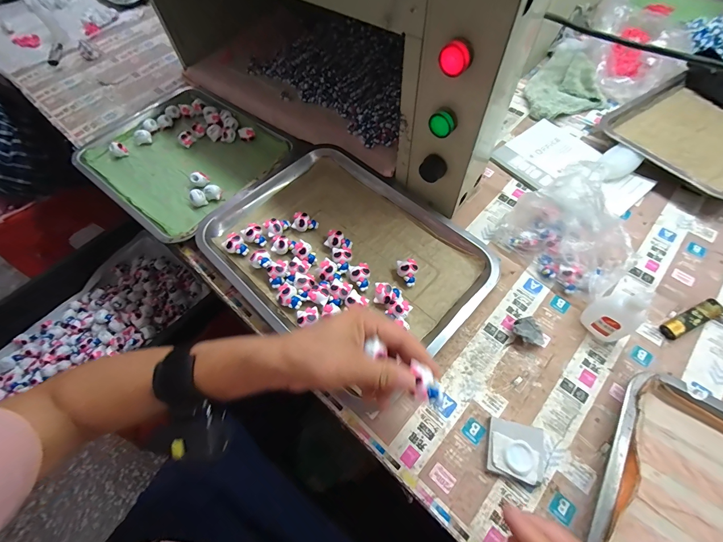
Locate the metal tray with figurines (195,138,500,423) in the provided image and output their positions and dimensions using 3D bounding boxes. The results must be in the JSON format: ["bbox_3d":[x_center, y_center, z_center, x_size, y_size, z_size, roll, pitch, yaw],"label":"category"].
[{"bbox_3d":[-0.021,-0.030,0.431,0.340,0.026,0.258,39,70,21],"label":"metal tray with figurines"}]

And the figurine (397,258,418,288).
[{"bbox_3d":[0.058,0.002,0.412,0.024,0.020,0.034,-4,61,1],"label":"figurine"}]

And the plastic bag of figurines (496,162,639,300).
[{"bbox_3d":[0.258,-0.052,0.392,0.095,0.096,0.142,-38,66,-17],"label":"plastic bag of figurines"}]

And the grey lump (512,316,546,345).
[{"bbox_3d":[0.192,0.072,0.375,0.029,0.020,0.034,-29,64,-13],"label":"grey lump"}]

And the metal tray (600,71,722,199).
[{"bbox_3d":[0.546,-0.225,0.513,0.271,0.028,0.211,-32,64,-14],"label":"metal tray"}]

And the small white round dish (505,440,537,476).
[{"bbox_3d":[0.152,0.180,0.313,0.030,0.009,0.026,-39,66,-17],"label":"small white round dish"}]

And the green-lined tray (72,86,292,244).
[{"bbox_3d":[-0.310,-0.200,0.567,0.339,0.042,0.260,33,68,19],"label":"green-lined tray"}]

